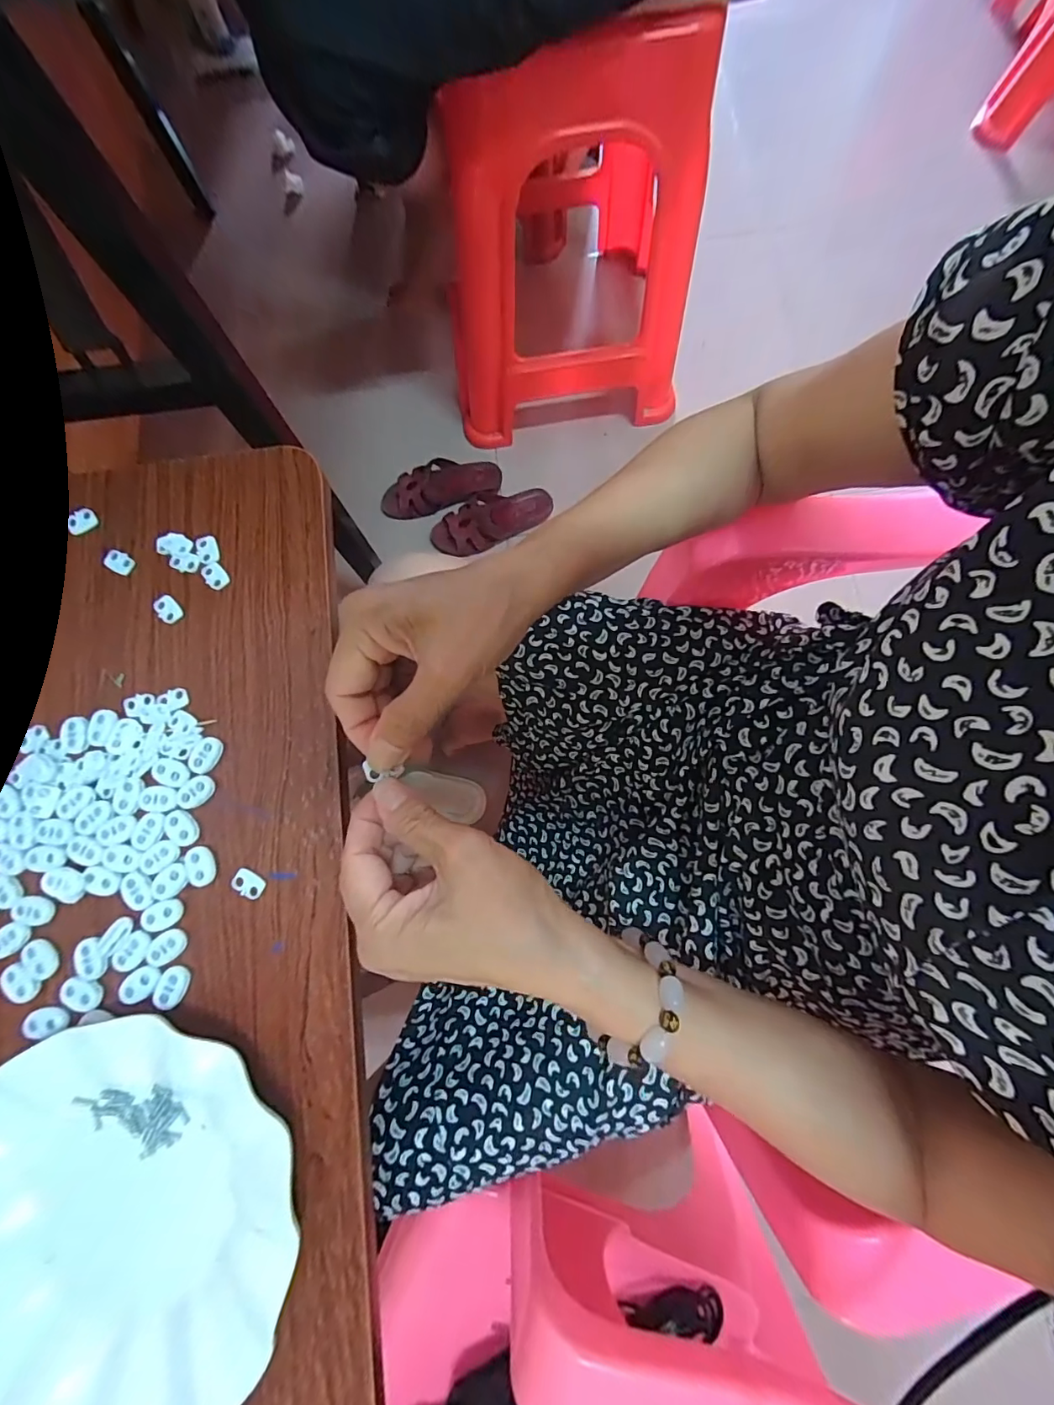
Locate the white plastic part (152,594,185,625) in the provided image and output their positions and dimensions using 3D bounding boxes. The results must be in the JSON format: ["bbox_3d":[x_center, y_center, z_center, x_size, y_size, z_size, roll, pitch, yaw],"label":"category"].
[{"bbox_3d":[-0.234,-0.061,0.316,0.014,0.004,0.019,-40,82,-6],"label":"white plastic part"}]

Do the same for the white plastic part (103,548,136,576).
[{"bbox_3d":[-0.268,-0.093,0.321,0.020,0.004,0.014,22,80,4],"label":"white plastic part"}]

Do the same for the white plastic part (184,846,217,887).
[{"bbox_3d":[-0.192,0.096,0.287,0.014,0.005,0.023,-17,80,-3],"label":"white plastic part"}]

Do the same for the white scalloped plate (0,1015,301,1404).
[{"bbox_3d":[-0.207,0.268,0.245,0.181,0.022,0.191,0,79,1],"label":"white scalloped plate"}]

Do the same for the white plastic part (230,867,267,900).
[{"bbox_3d":[-0.163,0.106,0.286,0.019,0.004,0.013,29,81,6],"label":"white plastic part"}]

